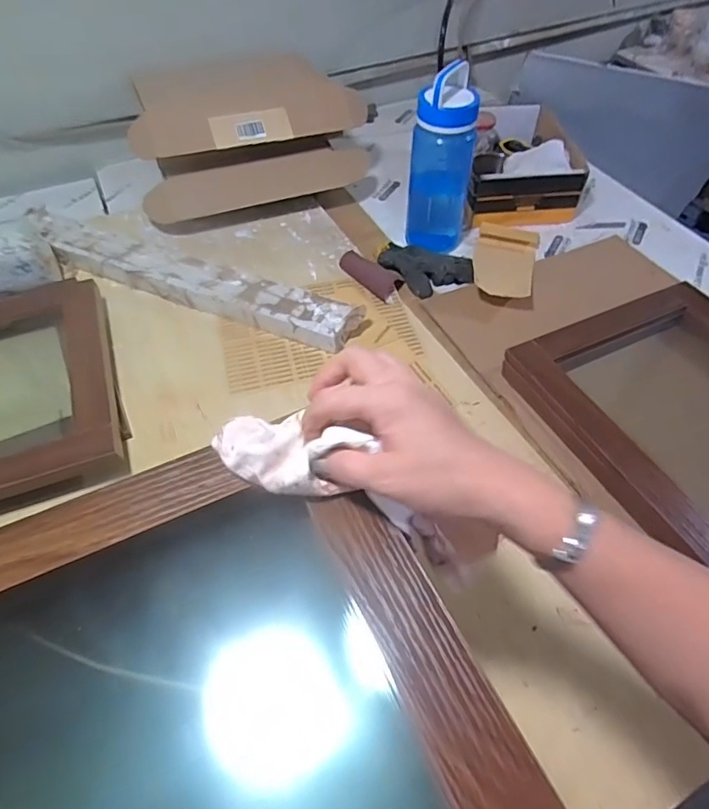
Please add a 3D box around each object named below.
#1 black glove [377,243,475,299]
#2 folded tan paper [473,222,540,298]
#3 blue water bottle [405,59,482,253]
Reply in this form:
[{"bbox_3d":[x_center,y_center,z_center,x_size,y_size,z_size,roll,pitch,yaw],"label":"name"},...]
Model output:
[{"bbox_3d":[0.121,-0.234,0.898,0.163,0.035,0.096,27,57,21],"label":"black glove"},{"bbox_3d":[0.259,-0.252,0.897,0.108,0.040,0.236,14,54,12],"label":"folded tan paper"},{"bbox_3d":[0.144,-0.392,0.857,0.104,0.267,0.082,9,53,9],"label":"blue water bottle"}]

